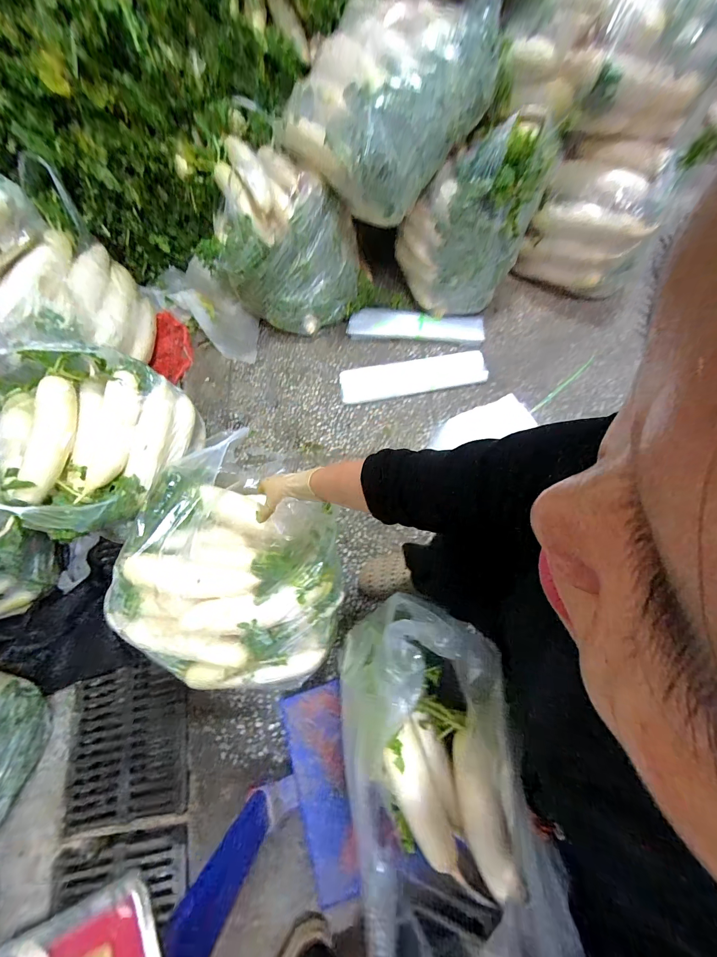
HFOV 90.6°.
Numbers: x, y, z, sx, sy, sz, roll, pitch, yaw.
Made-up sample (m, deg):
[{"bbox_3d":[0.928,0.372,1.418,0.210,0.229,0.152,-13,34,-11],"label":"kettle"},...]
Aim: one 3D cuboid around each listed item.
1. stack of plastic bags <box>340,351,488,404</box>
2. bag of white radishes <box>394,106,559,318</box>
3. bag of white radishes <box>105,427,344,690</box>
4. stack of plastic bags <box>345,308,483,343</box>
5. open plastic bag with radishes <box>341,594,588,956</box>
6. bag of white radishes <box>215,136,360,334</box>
[{"bbox_3d":[0.155,-0.293,1.018,0.404,0.029,0.099,-8,68,-1],"label":"stack of plastic bags"},{"bbox_3d":[0.306,-0.658,0.943,0.323,0.372,0.188,-19,69,-5],"label":"bag of white radishes"},{"bbox_3d":[-0.242,0.171,0.684,0.451,0.210,0.403,41,75,17],"label":"bag of white radishes"},{"bbox_3d":[0.175,-0.471,1.085,0.412,0.044,0.097,5,68,4],"label":"stack of plastic bags"},{"bbox_3d":[0.091,0.361,0.421,0.195,0.355,0.396,-5,68,0],"label":"open plastic bag with radishes"},{"bbox_3d":[-0.178,-0.643,0.970,0.344,0.344,0.257,1,68,3],"label":"bag of white radishes"}]

